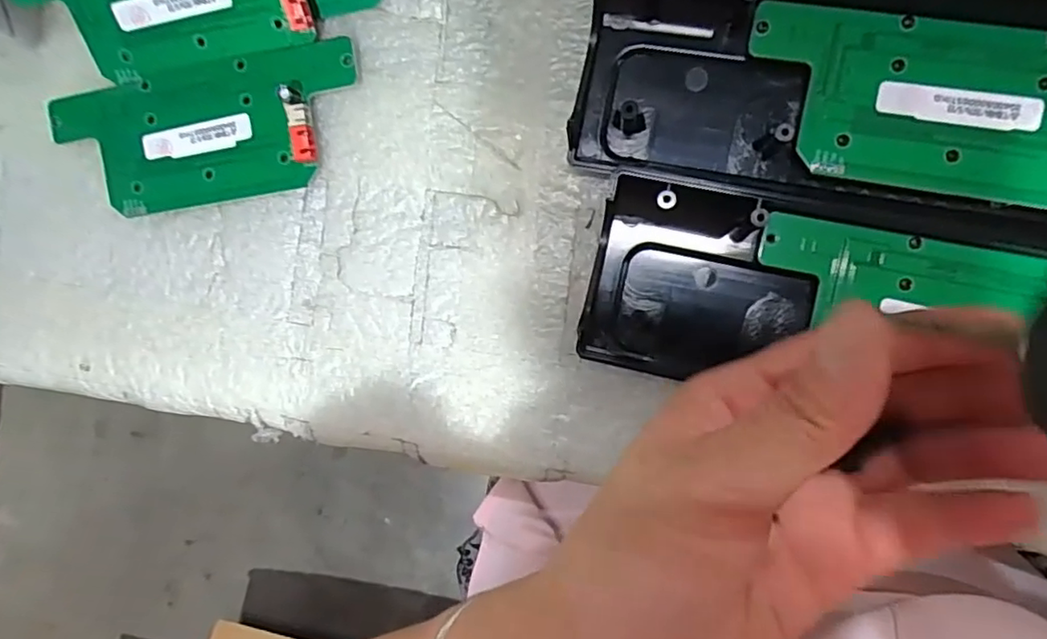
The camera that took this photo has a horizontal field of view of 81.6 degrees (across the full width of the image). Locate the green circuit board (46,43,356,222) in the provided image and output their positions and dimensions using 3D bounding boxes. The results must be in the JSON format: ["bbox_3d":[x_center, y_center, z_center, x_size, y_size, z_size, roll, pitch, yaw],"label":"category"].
[{"bbox_3d":[-0.131,-0.076,0.247,0.133,0.009,0.052,-8,92,9],"label":"green circuit board"}]

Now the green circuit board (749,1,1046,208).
[{"bbox_3d":[0.141,-0.070,0.196,0.132,0.009,0.054,12,95,8],"label":"green circuit board"}]

